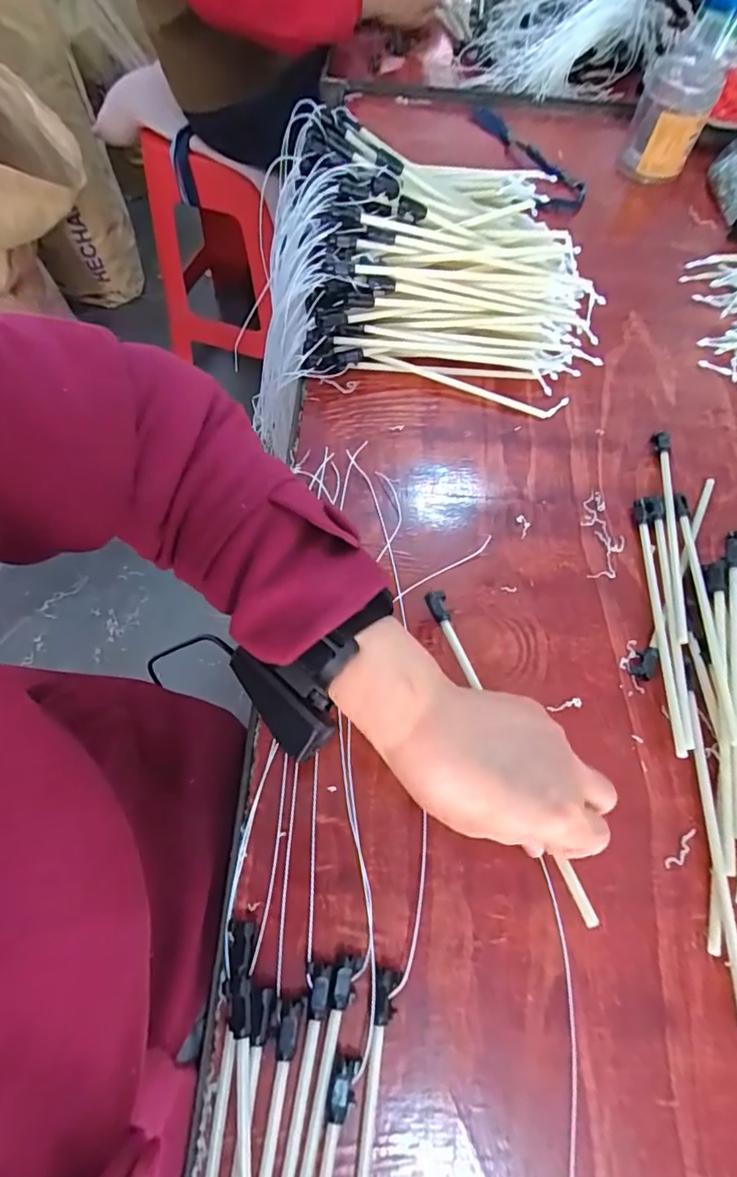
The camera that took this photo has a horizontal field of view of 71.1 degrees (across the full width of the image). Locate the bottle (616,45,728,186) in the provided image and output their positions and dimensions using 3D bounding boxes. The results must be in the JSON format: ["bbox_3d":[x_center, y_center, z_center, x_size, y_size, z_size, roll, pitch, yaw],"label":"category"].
[{"bbox_3d":[0.356,-0.555,0.614,0.079,0.110,0.069,22,64,8],"label":"bottle"}]

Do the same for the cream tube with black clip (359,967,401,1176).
[{"bbox_3d":[-0.003,0.290,0.222,0.012,0.010,0.206,8,63,1],"label":"cream tube with black clip"}]

